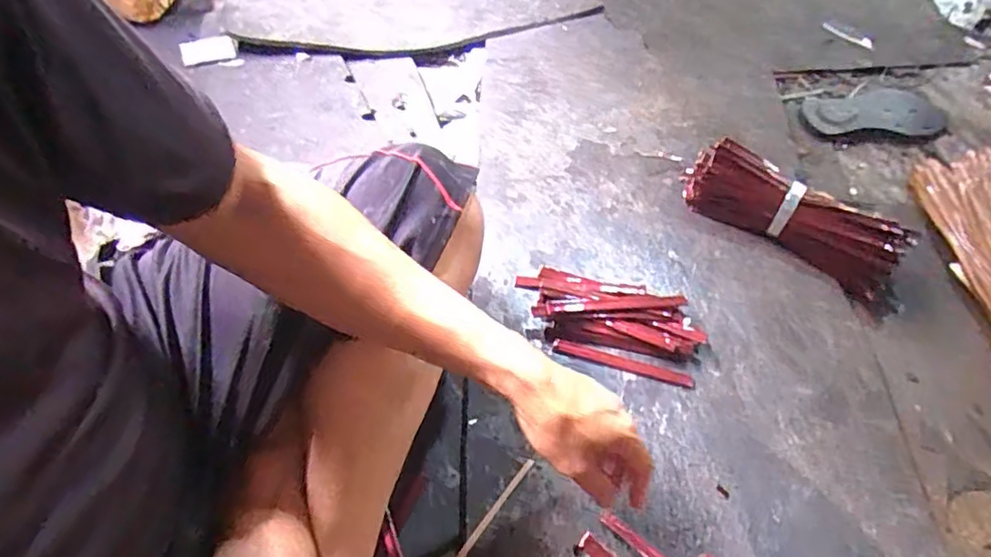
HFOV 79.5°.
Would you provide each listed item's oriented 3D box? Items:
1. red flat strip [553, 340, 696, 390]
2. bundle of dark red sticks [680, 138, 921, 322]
[{"bbox_3d":[0.132,0.089,0.616,0.145,0.007,0.014,17,60,6],"label":"red flat strip"},{"bbox_3d":[0.357,-0.071,0.710,0.273,0.072,0.078,34,61,22],"label":"bundle of dark red sticks"}]

